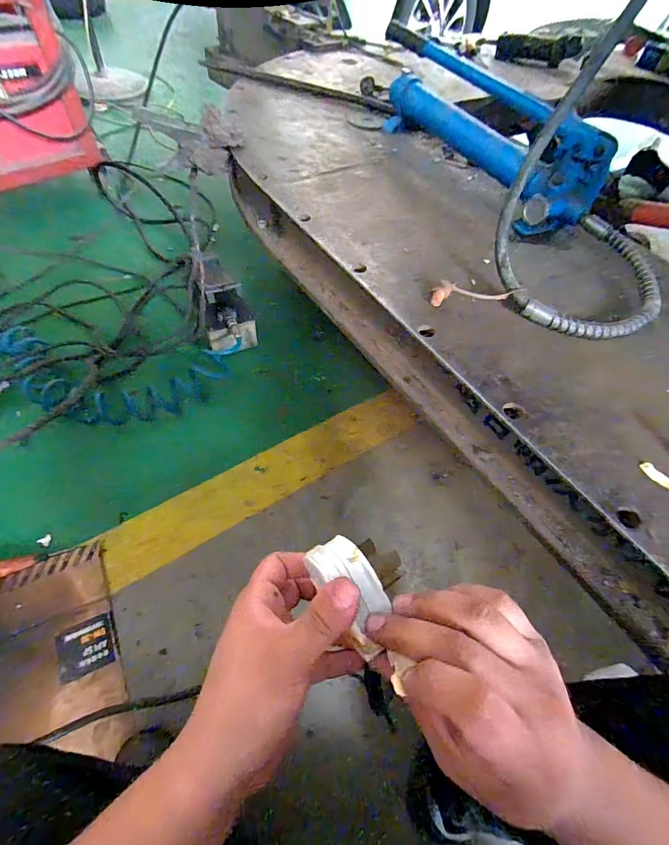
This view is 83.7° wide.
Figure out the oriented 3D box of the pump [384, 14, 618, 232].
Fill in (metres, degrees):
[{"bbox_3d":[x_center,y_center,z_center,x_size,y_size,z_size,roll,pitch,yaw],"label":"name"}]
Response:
[{"bbox_3d":[0.290,-0.541,0.707,0.124,0.148,0.493,-22,63,-20],"label":"pump"}]

